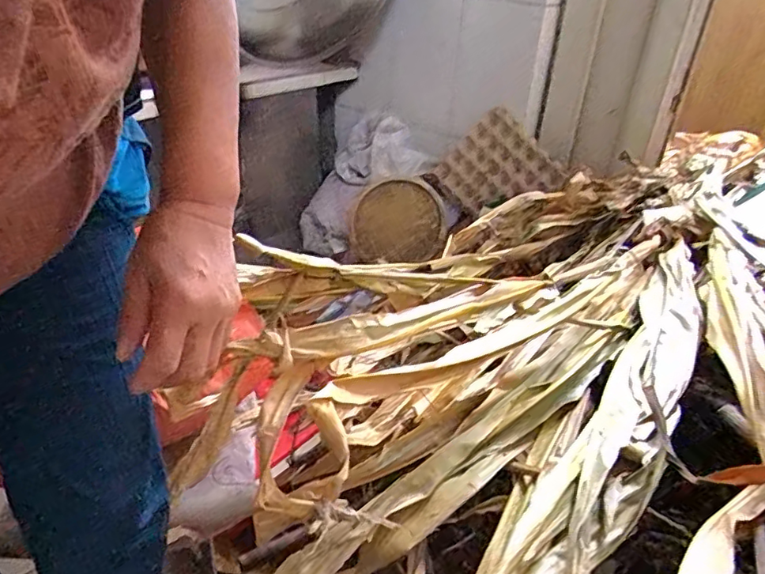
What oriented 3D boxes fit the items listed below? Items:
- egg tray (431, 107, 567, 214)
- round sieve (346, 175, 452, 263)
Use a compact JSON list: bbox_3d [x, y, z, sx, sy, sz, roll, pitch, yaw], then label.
[{"bbox_3d":[0.328,-0.328,1.595,0.071,0.269,0.313,20,31,-57],"label":"egg tray"},{"bbox_3d":[0.040,-0.193,1.691,0.314,0.279,0.050,-18,-8,16],"label":"round sieve"}]

